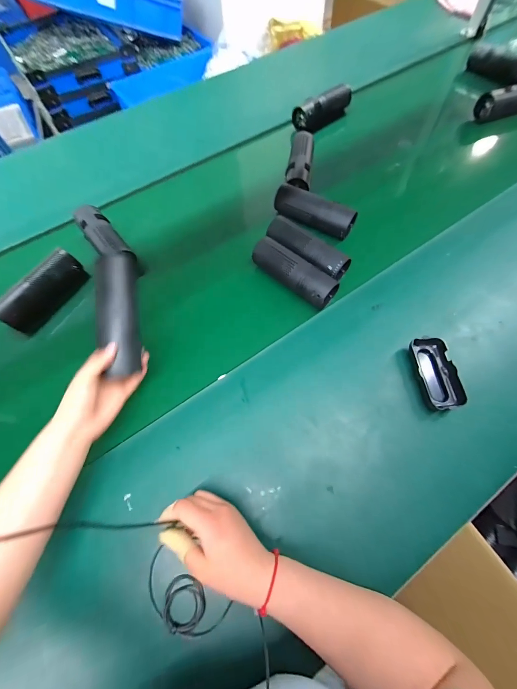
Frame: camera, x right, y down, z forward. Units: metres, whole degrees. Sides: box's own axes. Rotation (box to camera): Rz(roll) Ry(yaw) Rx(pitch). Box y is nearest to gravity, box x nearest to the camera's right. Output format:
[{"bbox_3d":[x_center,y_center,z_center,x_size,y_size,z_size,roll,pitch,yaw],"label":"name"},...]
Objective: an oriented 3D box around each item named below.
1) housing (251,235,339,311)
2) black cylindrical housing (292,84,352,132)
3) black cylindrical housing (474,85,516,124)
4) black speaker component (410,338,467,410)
[{"bbox_3d":[0.061,-0.132,0.504,0.171,0.057,0.045,38,73,17],"label":"housing"},{"bbox_3d":[0.167,-0.628,0.737,0.179,0.056,0.053,-37,70,-13],"label":"black cylindrical housing"},{"bbox_3d":[0.644,-0.620,0.722,0.148,0.067,0.051,-9,66,-1],"label":"black cylindrical housing"},{"bbox_3d":[0.273,0.042,0.435,0.057,0.025,0.114,-4,66,1],"label":"black speaker component"}]

